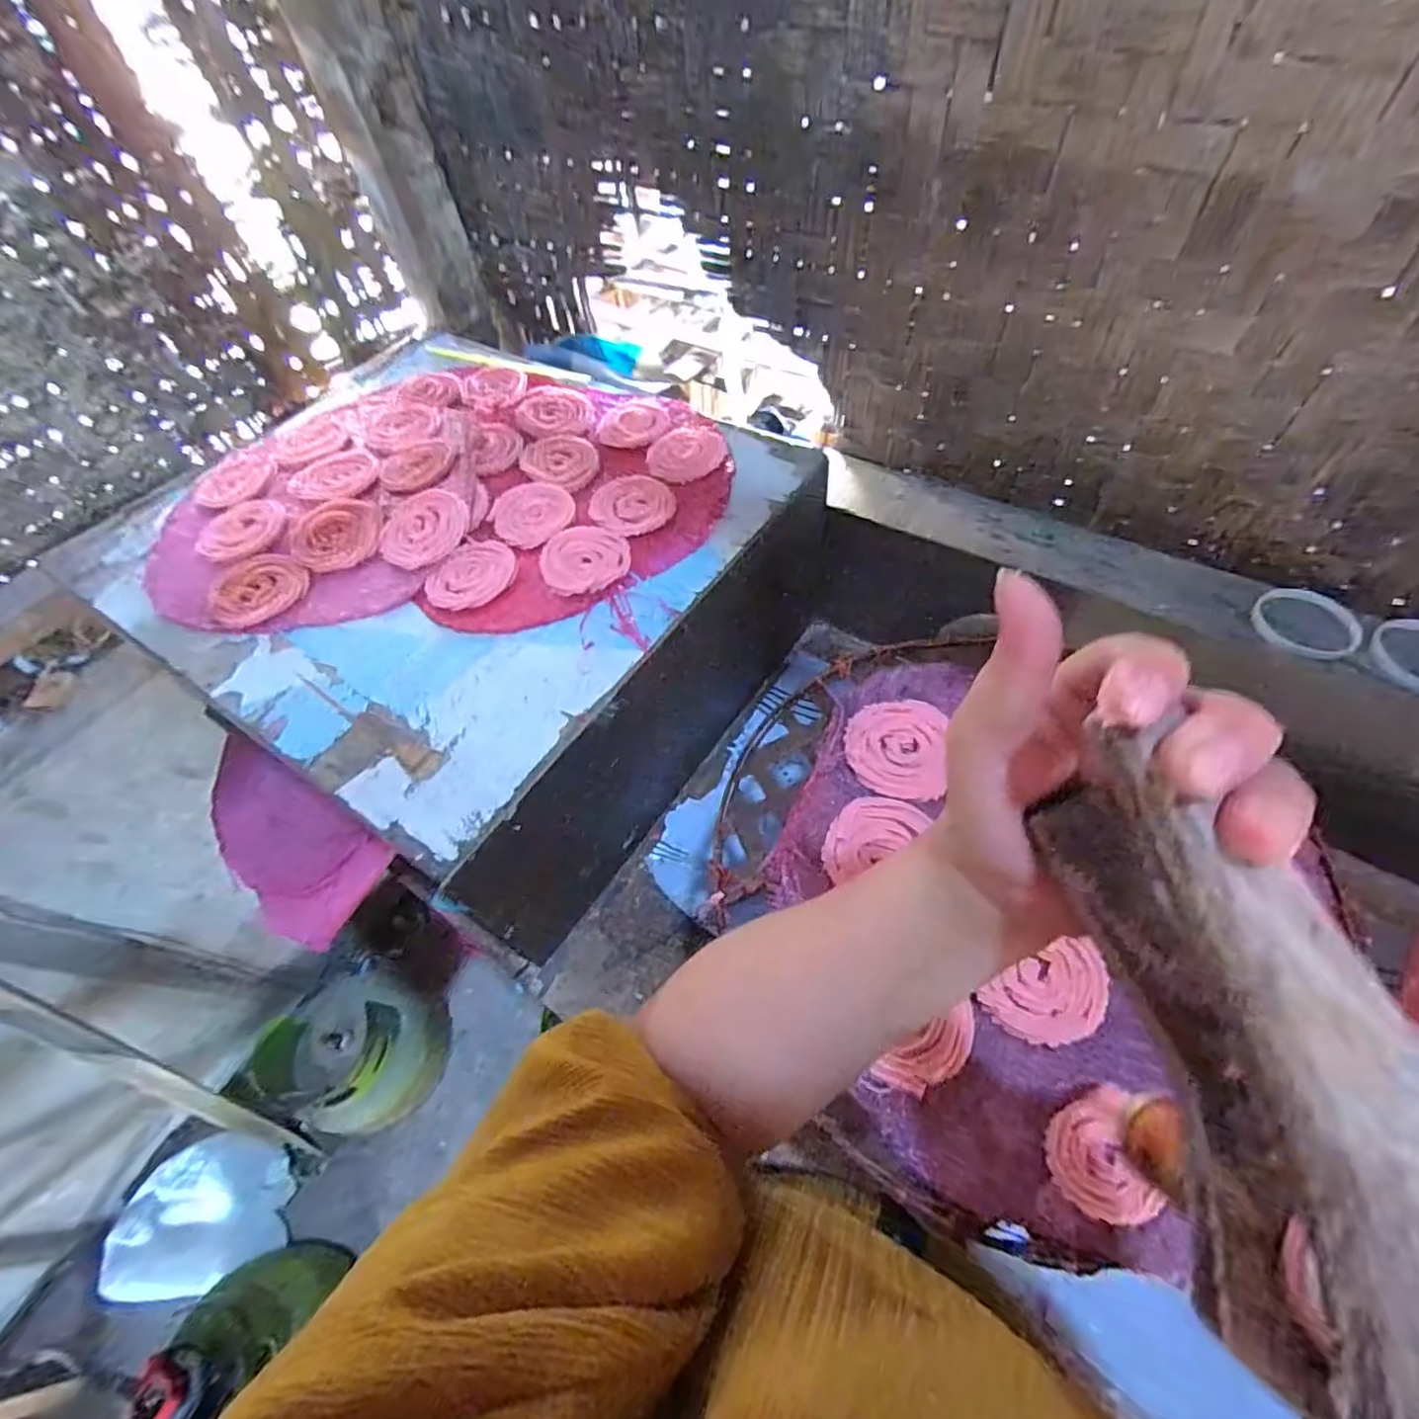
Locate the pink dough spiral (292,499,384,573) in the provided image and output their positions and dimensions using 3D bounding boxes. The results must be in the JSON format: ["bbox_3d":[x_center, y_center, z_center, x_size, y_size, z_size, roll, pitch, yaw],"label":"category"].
[{"bbox_3d":[-0.356,-0.169,0.602,0.083,0.012,0.079,-24,60,-13],"label":"pink dough spiral"}]

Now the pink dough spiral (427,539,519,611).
[{"bbox_3d":[-0.213,-0.123,0.565,0.078,0.005,0.078,-16,59,-8],"label":"pink dough spiral"}]

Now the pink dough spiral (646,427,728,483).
[{"bbox_3d":[-0.024,-0.263,0.644,0.088,0.007,0.072,-39,64,-20],"label":"pink dough spiral"}]

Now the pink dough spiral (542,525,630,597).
[{"bbox_3d":[-0.111,-0.136,0.566,0.078,0.004,0.083,-12,58,-5],"label":"pink dough spiral"}]

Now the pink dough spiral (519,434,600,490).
[{"bbox_3d":[-0.150,-0.257,0.650,0.079,0.009,0.074,-1,58,2],"label":"pink dough spiral"}]

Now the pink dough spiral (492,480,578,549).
[{"bbox_3d":[-0.171,-0.191,0.607,0.078,0.005,0.078,-1,58,2],"label":"pink dough spiral"}]

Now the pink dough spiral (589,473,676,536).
[{"bbox_3d":[-0.075,-0.199,0.605,0.076,0.004,0.080,-1,58,2],"label":"pink dough spiral"}]

